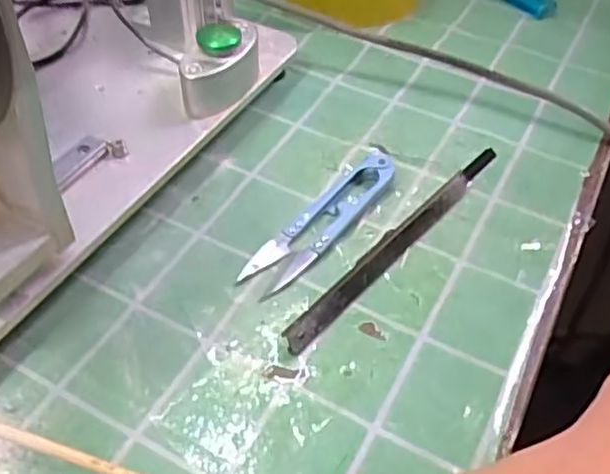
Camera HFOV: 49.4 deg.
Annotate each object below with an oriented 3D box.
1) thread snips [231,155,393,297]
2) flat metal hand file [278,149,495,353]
[{"bbox_3d":[0.010,-0.010,0.320,0.023,0.011,0.103,32,54,24],"label":"thread snips"},{"bbox_3d":[0.046,0.000,0.312,0.010,0.011,0.160,34,55,25],"label":"flat metal hand file"}]

